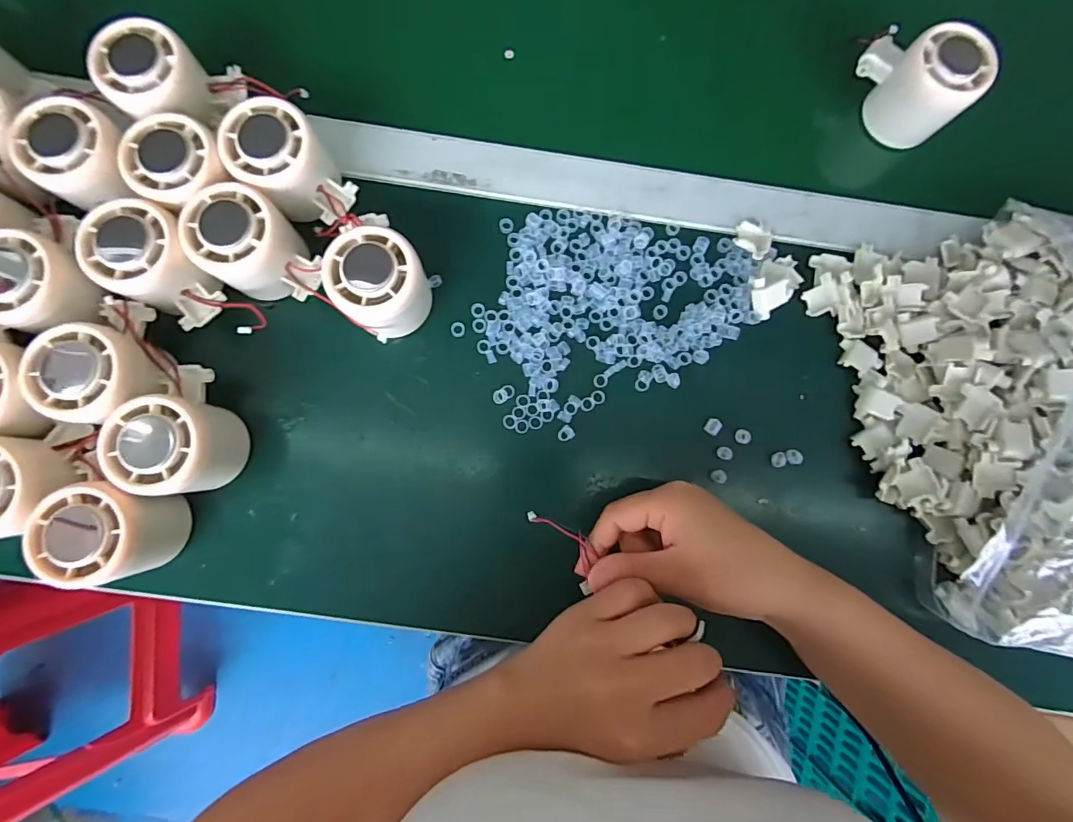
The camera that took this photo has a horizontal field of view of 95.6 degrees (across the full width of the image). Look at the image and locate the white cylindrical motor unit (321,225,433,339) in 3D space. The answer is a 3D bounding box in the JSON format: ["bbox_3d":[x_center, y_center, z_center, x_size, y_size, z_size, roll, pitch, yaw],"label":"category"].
[{"bbox_3d":[-0.098,-0.080,0.308,0.055,0.052,0.055,0,85,-3],"label":"white cylindrical motor unit"}]

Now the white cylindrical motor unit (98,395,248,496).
[{"bbox_3d":[-0.208,0.021,0.290,0.059,0.058,0.054,9,84,-3],"label":"white cylindrical motor unit"}]

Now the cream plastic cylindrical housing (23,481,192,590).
[{"bbox_3d":[-0.242,0.069,0.281,0.049,0.059,0.053,0,85,-3],"label":"cream plastic cylindrical housing"}]

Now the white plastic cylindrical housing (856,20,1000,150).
[{"bbox_3d":[0.269,-0.234,0.343,0.044,0.057,0.074,-36,88,-6],"label":"white plastic cylindrical housing"}]

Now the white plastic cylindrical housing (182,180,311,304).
[{"bbox_3d":[-0.179,-0.103,0.302,0.055,0.045,0.053,0,85,-3],"label":"white plastic cylindrical housing"}]

